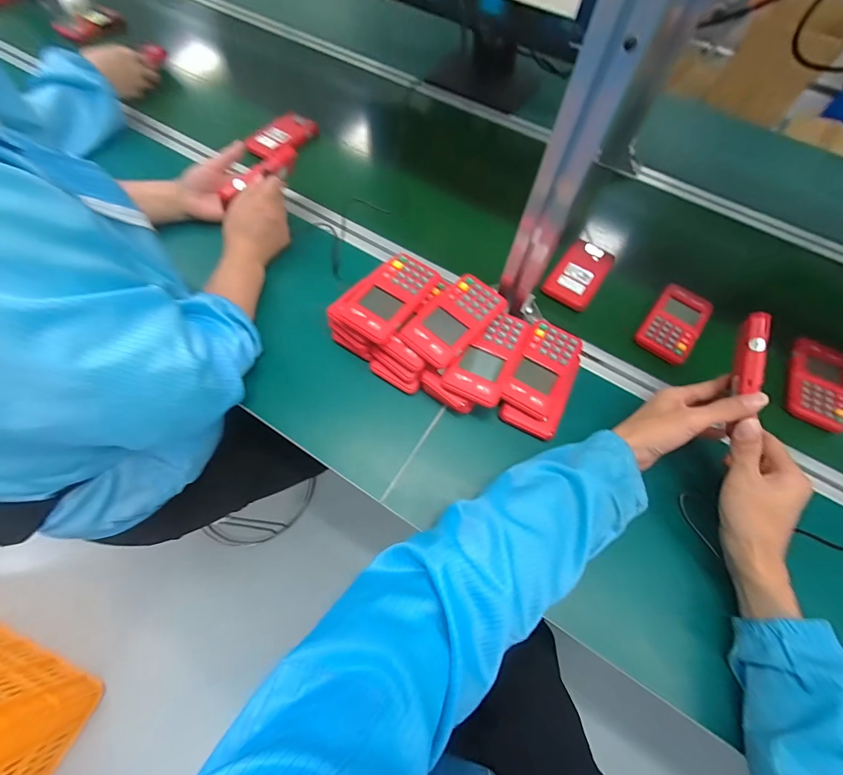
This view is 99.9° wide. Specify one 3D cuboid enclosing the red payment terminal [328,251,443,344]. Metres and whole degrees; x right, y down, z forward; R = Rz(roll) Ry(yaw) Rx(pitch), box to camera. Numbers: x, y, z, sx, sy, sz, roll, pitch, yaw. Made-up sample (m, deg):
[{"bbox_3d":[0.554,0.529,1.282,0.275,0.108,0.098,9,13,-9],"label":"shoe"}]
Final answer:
[{"bbox_3d":[-0.044,-0.118,0.454,0.085,0.027,0.127,35,69,12],"label":"red payment terminal"}]

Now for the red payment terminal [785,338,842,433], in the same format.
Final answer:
[{"bbox_3d":[0.542,-0.006,0.480,0.069,0.020,0.128,26,68,9],"label":"red payment terminal"}]

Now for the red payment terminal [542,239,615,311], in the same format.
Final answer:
[{"bbox_3d":[0.244,-0.174,0.543,0.068,0.016,0.121,36,70,12],"label":"red payment terminal"}]

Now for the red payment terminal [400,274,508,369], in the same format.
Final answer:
[{"bbox_3d":[0.042,-0.087,0.435,0.073,0.014,0.128,40,71,14],"label":"red payment terminal"}]

